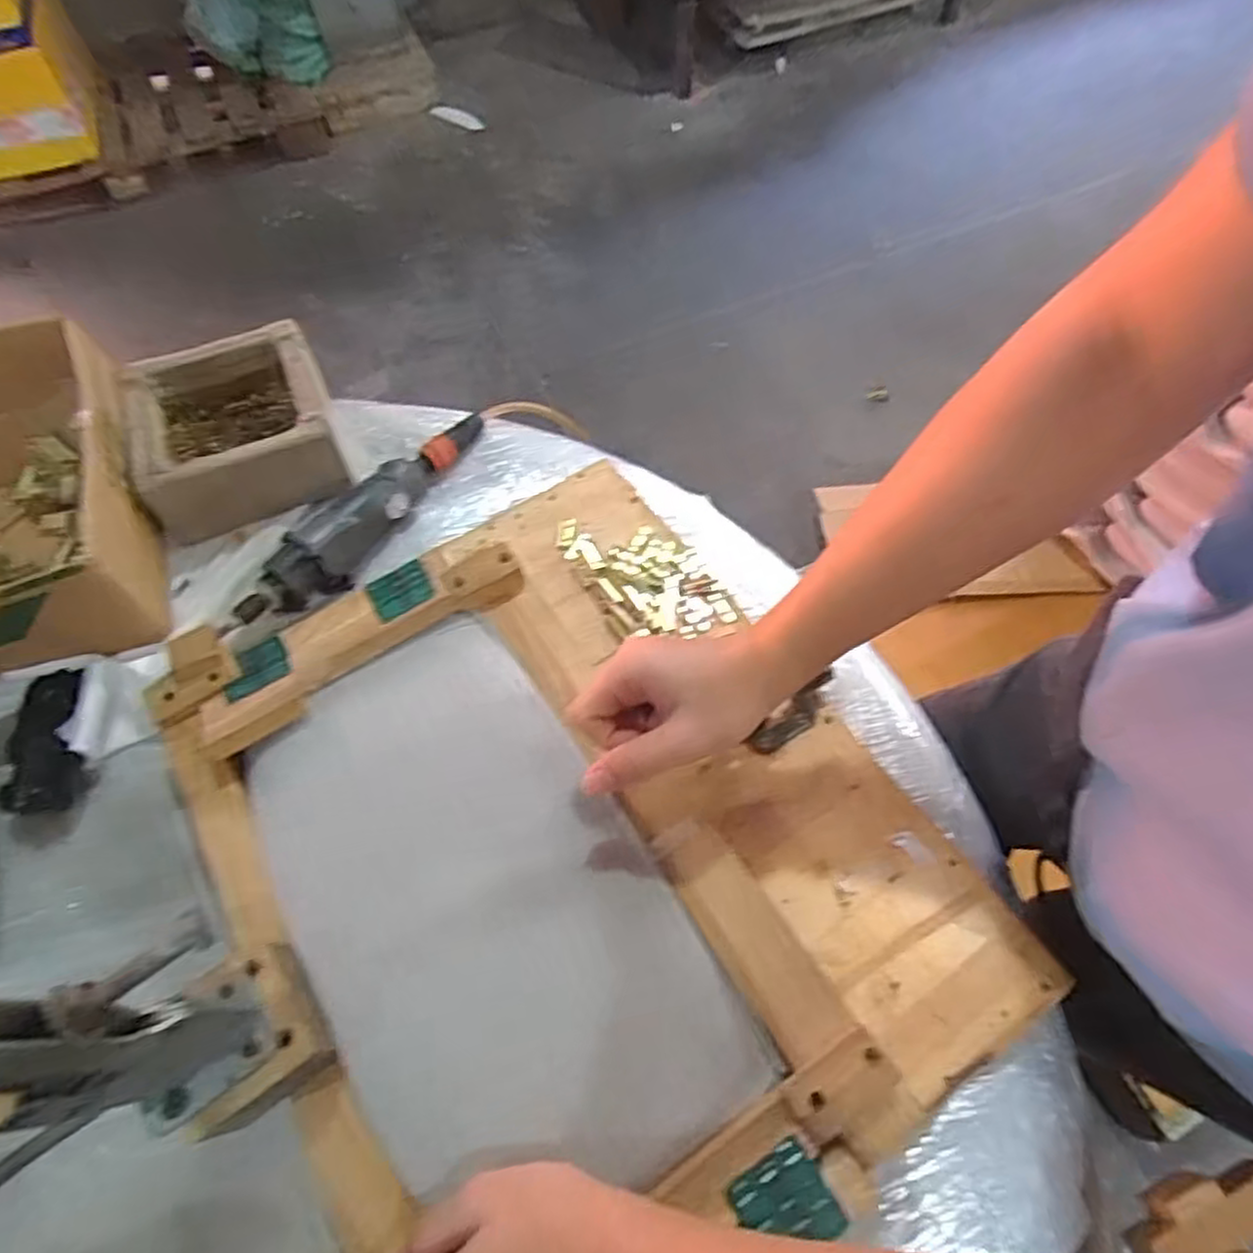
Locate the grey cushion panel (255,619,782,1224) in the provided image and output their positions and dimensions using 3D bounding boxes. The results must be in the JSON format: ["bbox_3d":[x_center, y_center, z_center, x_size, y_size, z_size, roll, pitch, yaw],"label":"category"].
[{"bbox_3d":[-0.094,0.157,0.463,0.196,0.044,0.361,-31,65,-14],"label":"grey cushion panel"}]

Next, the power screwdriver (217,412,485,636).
[{"bbox_3d":[-0.237,-0.105,0.673,0.061,0.044,0.301,31,67,17],"label":"power screwdriver"}]

